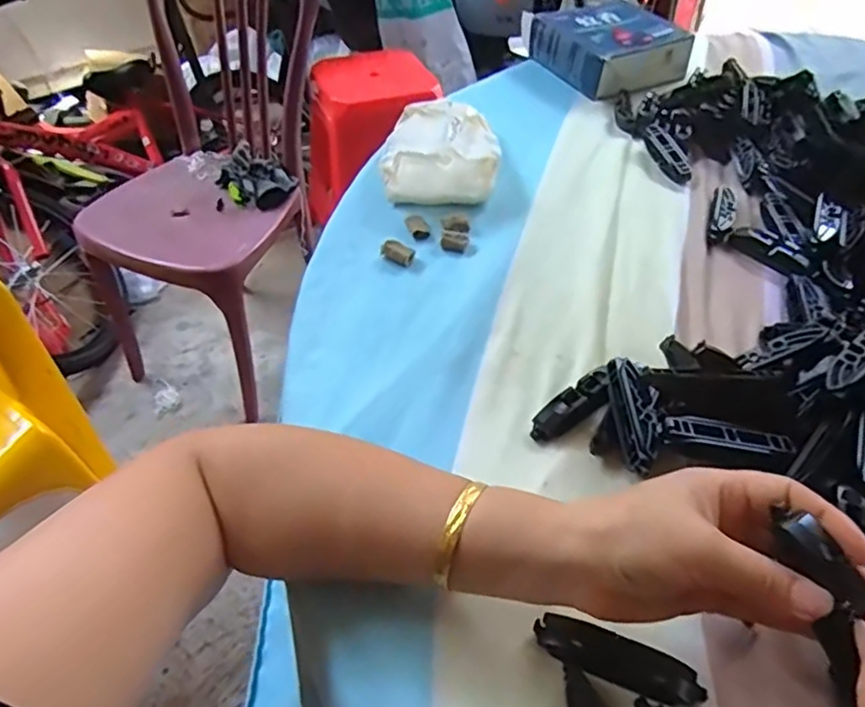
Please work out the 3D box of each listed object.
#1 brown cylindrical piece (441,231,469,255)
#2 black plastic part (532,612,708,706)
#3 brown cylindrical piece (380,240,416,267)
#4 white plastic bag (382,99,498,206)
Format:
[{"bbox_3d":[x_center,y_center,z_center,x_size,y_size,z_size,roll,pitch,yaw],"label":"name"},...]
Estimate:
[{"bbox_3d":[0.019,-0.095,0.519,0.022,0.011,0.018,17,51,15],"label":"brown cylindrical piece"},{"bbox_3d":[0.091,0.148,0.296,0.080,0.015,0.021,15,50,13],"label":"black plastic part"},{"bbox_3d":[-0.029,-0.083,0.503,0.028,0.011,0.018,24,53,20],"label":"brown cylindrical piece"},{"bbox_3d":[0.009,-0.200,0.586,0.111,0.038,0.151,4,48,4],"label":"white plastic bag"}]

